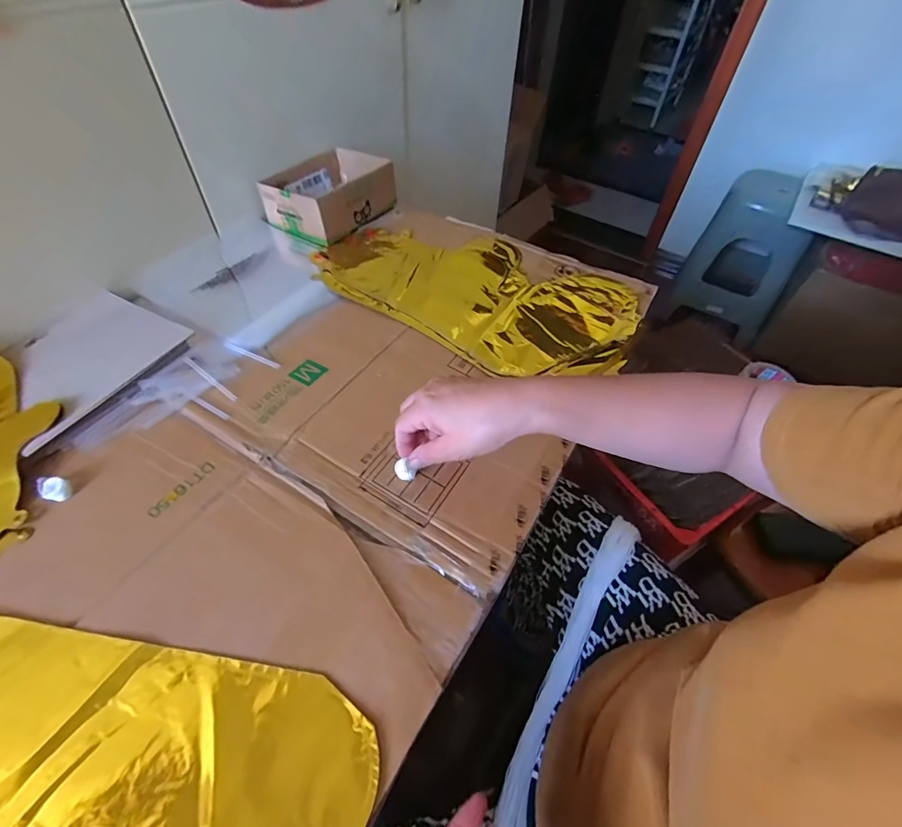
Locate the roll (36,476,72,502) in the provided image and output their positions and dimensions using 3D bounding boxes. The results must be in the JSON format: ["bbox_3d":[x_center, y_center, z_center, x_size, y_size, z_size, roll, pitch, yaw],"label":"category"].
[{"bbox_3d":[-0.351,0.065,0.376,0.034,0.008,0.020,22,54,13],"label":"roll"}]

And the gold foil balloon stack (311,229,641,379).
[{"bbox_3d":[0.027,-0.177,0.590,0.434,0.015,0.247,27,55,17],"label":"gold foil balloon stack"}]

